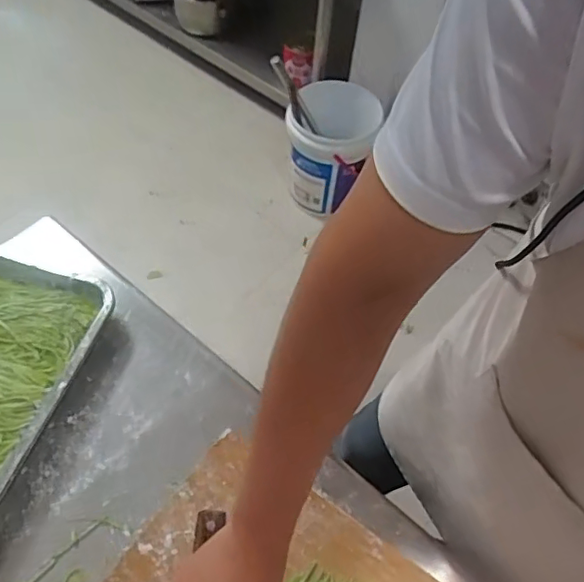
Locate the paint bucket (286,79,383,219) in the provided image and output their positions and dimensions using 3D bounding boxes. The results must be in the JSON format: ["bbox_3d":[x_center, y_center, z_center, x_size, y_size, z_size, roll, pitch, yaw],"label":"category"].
[{"bbox_3d":[0.122,-0.458,1.818,0.261,0.371,0.240,2,56,-3],"label":"paint bucket"}]

